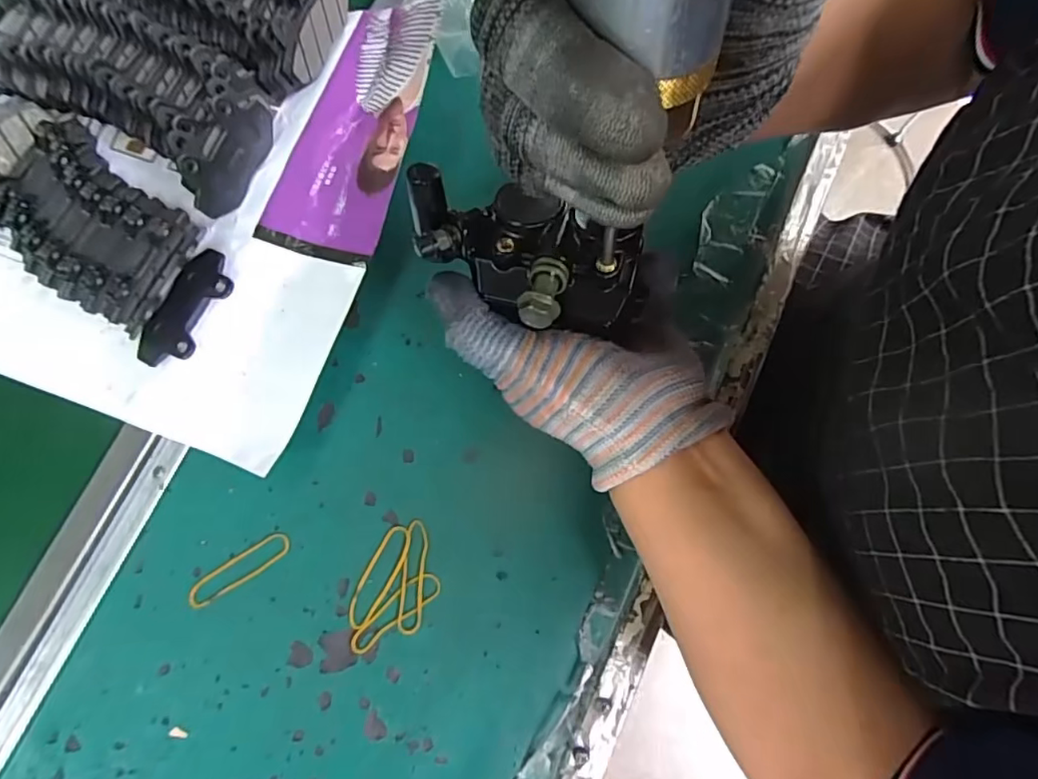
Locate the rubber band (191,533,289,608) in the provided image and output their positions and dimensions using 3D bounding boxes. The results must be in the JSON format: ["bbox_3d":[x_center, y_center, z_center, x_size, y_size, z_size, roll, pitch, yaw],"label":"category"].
[{"bbox_3d":[-0.154,0.100,0.314,0.061,0.004,0.015,-32,81,-7],"label":"rubber band"}]

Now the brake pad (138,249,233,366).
[{"bbox_3d":[-0.191,-0.046,0.332,0.033,0.014,0.074,27,80,4],"label":"brake pad"}]

